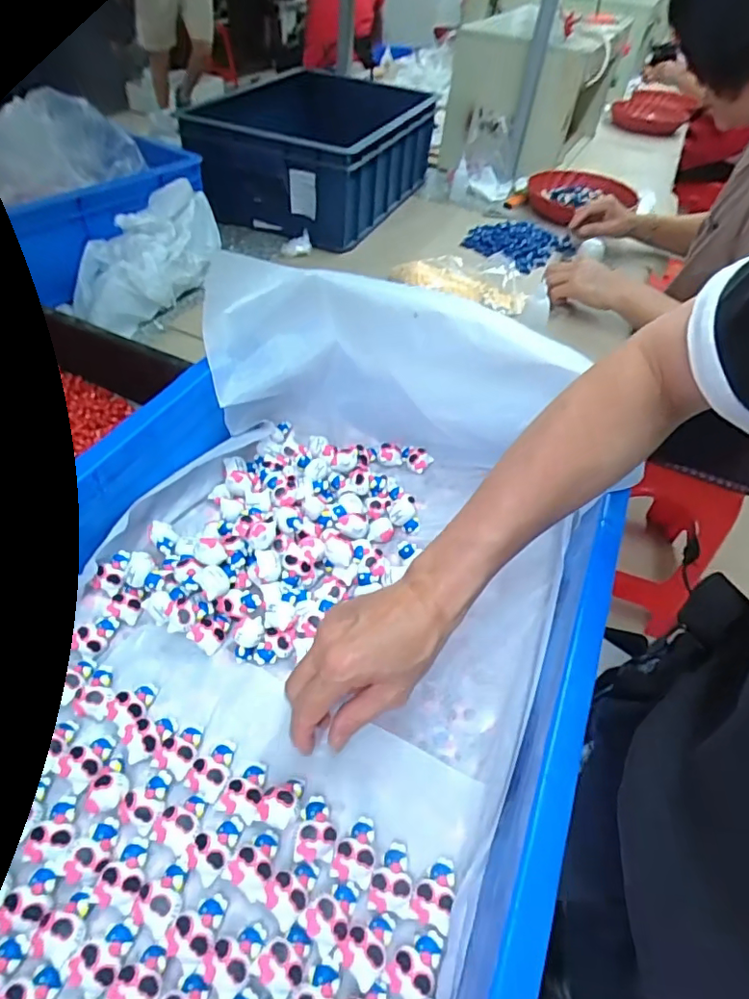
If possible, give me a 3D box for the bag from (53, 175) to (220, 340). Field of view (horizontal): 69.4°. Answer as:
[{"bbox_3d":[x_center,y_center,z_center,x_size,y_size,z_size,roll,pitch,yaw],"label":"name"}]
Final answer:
[{"bbox_3d":[-0.340,-0.354,0.800,0.100,0.108,0.250,29,73,22],"label":"bag"}]

